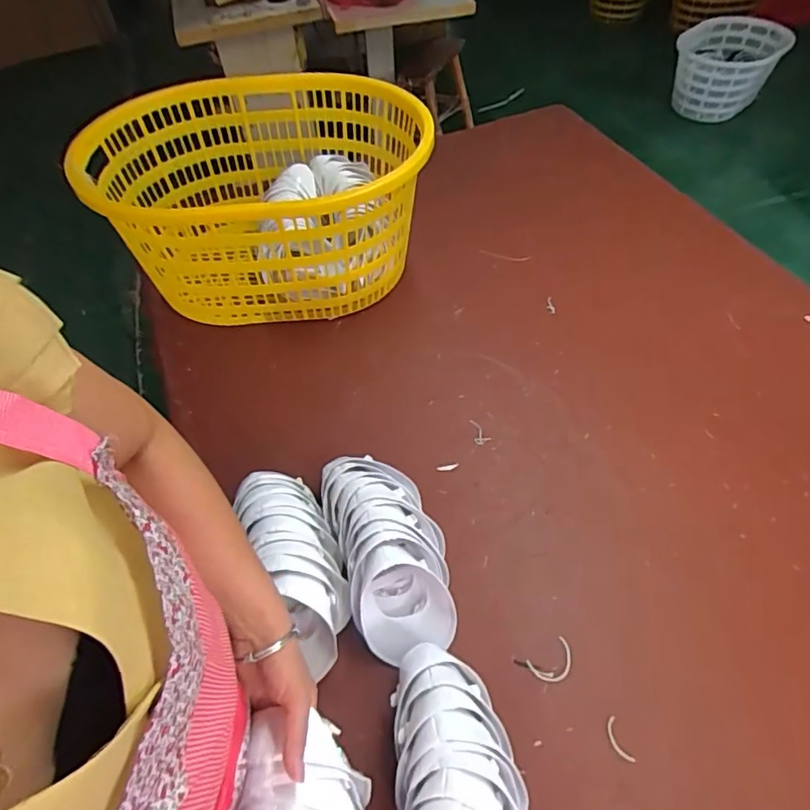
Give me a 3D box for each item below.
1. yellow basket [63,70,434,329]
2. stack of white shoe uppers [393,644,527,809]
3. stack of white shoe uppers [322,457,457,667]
[{"bbox_3d":[-0.281,-0.406,1.094,0.623,0.283,0.460,-1,53,2],"label":"yellow basket"},{"bbox_3d":[0.052,0.400,0.550,0.128,0.111,0.308,-1,53,2],"label":"stack of white shoe uppers"},{"bbox_3d":[-0.027,0.182,0.744,0.135,0.108,0.291,-16,54,-8],"label":"stack of white shoe uppers"}]

